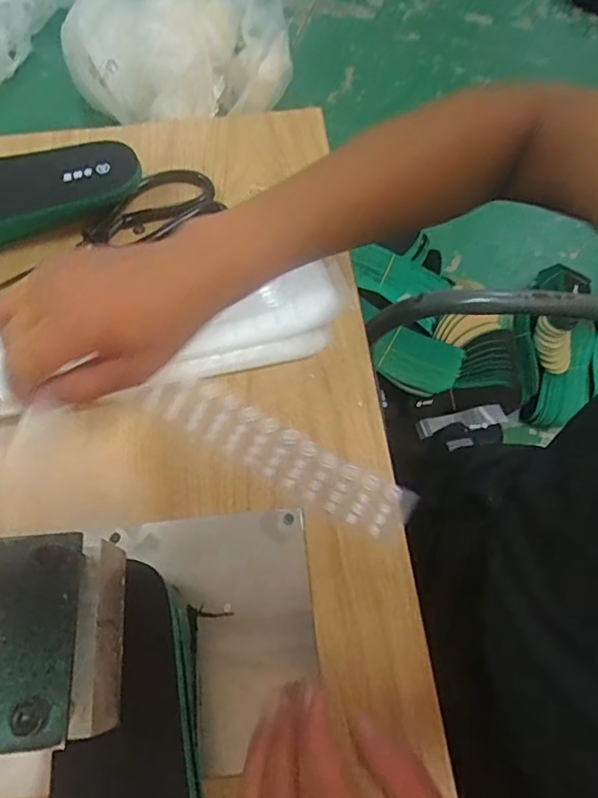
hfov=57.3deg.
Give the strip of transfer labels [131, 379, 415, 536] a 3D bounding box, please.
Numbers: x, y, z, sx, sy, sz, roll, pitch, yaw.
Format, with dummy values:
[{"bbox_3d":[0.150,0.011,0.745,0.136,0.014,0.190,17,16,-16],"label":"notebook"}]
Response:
[{"bbox_3d":[-0.019,0.033,0.381,0.201,0.011,0.040,27,72,10],"label":"strip of transfer labels"}]

